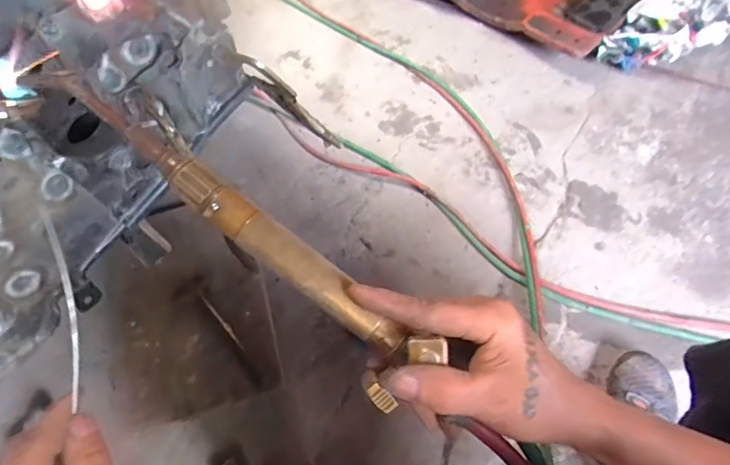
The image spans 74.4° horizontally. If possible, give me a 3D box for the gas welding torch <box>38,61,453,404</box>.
[{"bbox_3d":[-0.079,-0.006,0.296,0.291,0.042,0.045,40,67,0],"label":"gas welding torch"}]

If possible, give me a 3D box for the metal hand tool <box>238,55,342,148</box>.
[{"bbox_3d":[-0.099,-0.173,0.658,0.034,0.230,0.067,-40,62,8],"label":"metal hand tool"}]

